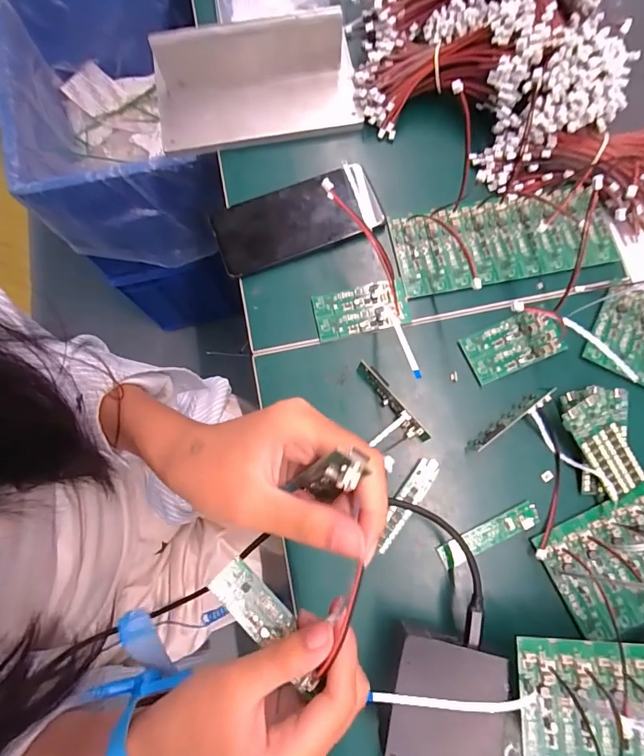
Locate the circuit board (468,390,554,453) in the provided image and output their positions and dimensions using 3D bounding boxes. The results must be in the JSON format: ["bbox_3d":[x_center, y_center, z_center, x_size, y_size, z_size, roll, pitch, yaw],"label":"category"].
[{"bbox_3d":[0.154,0.035,0.343,0.077,0.023,0.012,-34,78,-7],"label":"circuit board"}]

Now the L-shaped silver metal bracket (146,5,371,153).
[{"bbox_3d":[-0.065,-0.280,0.399,0.200,0.057,0.085,-14,77,-3],"label":"L-shaped silver metal bracket"}]

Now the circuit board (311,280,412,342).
[{"bbox_3d":[0.035,-0.060,0.374,0.082,0.009,0.043,-11,77,-2],"label":"circuit board"}]

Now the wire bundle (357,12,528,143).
[{"bbox_3d":[0.112,-0.284,0.394,0.158,0.050,0.073,-1,75,18],"label":"wire bundle"}]

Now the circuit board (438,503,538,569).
[{"bbox_3d":[0.131,0.123,0.329,0.082,0.009,0.019,-25,77,-5],"label":"circuit board"}]

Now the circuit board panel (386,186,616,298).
[{"bbox_3d":[0.166,-0.128,0.384,0.194,0.019,0.077,-10,76,-2],"label":"circuit board panel"}]

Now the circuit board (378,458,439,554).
[{"bbox_3d":[0.066,0.100,0.336,0.018,0.013,0.081,34,79,8],"label":"circuit board"}]

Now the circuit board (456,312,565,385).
[{"bbox_3d":[0.164,-0.029,0.361,0.080,0.011,0.044,-22,77,-5],"label":"circuit board"}]

